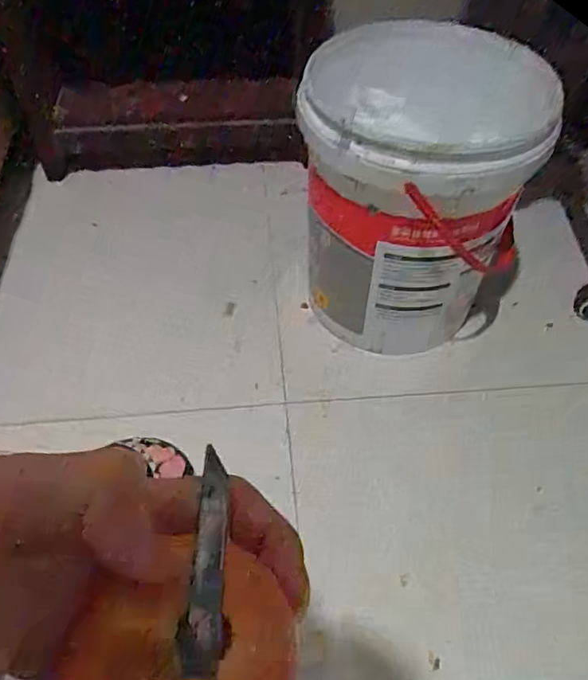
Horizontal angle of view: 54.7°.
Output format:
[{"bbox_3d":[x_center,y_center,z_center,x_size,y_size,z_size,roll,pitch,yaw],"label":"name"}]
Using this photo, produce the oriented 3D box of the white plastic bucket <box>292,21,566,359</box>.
[{"bbox_3d":[0.160,-0.218,0.801,0.276,0.356,0.302,14,53,11],"label":"white plastic bucket"}]

